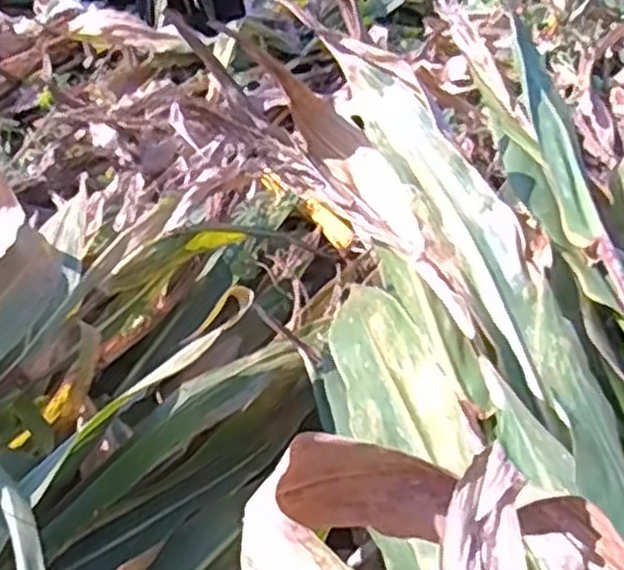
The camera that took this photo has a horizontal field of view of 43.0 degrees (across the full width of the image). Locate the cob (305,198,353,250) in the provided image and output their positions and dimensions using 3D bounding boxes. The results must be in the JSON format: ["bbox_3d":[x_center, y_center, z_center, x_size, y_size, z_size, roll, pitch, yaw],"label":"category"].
[{"bbox_3d":[0.037,-0.133,1.726,0.044,0.141,0.035,-33,29,19],"label":"cob"}]

